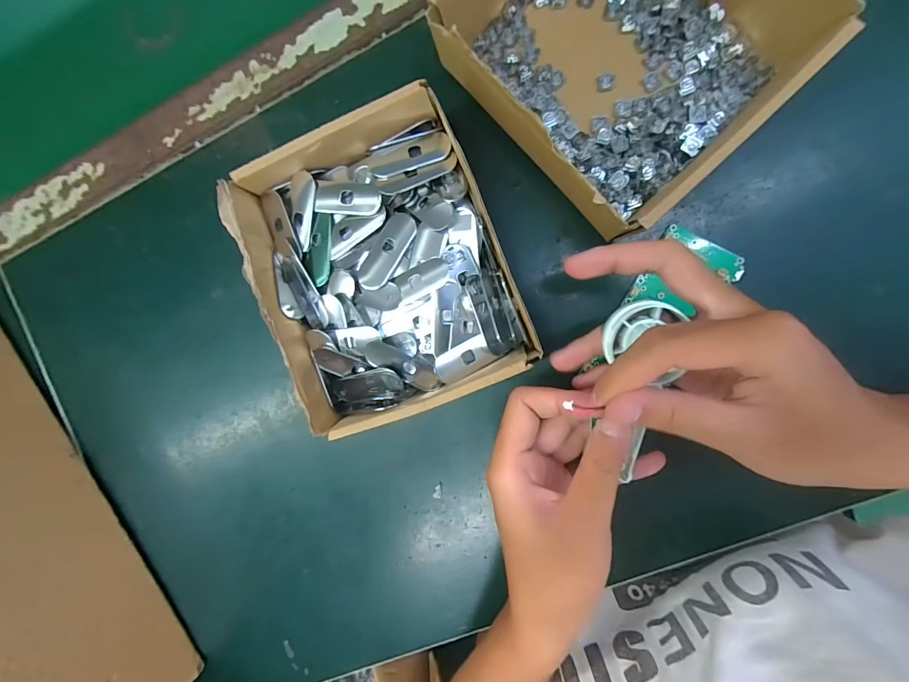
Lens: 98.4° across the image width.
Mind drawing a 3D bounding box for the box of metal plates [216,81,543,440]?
[{"bbox_3d":[-0.040,-0.042,0.243,0.142,0.053,0.167,-22,91,10],"label":"box of metal plates"}]

